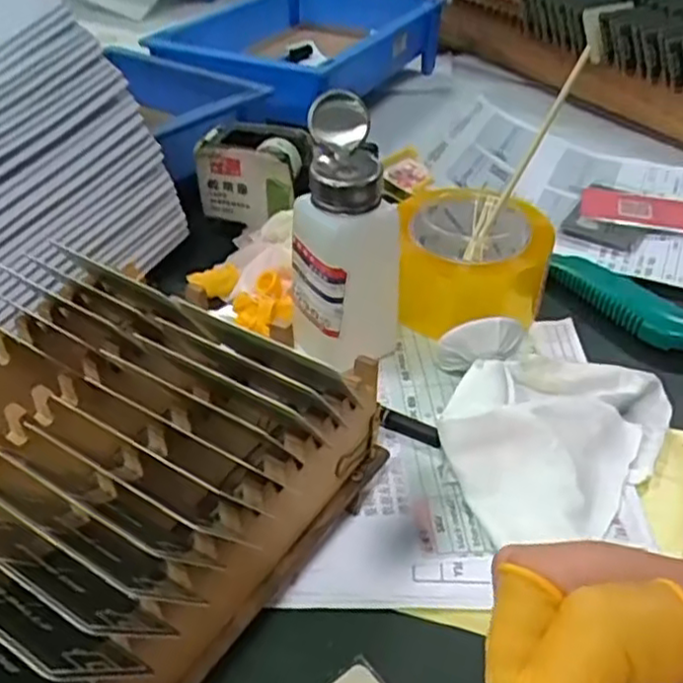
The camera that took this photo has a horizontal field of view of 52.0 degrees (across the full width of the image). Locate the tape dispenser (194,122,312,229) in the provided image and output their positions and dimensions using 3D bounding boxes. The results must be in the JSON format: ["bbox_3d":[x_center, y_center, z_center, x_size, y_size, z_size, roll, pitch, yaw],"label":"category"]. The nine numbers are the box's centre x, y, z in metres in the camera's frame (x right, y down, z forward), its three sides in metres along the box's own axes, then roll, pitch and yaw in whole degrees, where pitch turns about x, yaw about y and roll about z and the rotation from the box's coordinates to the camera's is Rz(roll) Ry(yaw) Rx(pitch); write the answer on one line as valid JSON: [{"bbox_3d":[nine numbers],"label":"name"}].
[{"bbox_3d":[-0.065,-0.129,0.542,0.076,0.059,0.053,16,41,16],"label":"tape dispenser"}]

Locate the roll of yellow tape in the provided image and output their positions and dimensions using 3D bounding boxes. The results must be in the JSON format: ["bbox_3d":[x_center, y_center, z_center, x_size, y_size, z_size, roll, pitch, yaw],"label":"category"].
[{"bbox_3d":[0.084,-0.047,0.475,0.097,0.083,0.097,2,39,-1],"label":"roll of yellow tape"}]

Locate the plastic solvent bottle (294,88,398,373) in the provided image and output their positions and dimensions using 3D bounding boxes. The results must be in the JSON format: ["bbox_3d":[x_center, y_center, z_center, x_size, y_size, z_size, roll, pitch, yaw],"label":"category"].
[{"bbox_3d":[0.003,-0.056,0.410,0.061,0.147,0.066,19,42,19],"label":"plastic solvent bottle"}]

